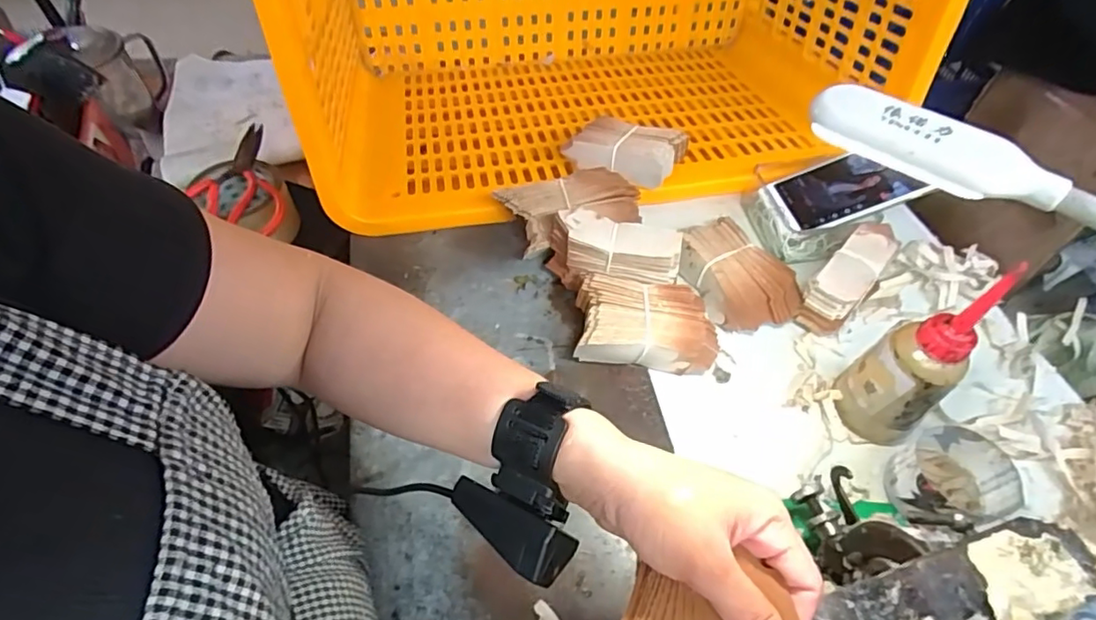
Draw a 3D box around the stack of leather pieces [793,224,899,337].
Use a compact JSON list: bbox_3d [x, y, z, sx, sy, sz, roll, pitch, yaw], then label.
[{"bbox_3d":[0.277,-0.030,0.528,0.044,0.059,0.117,36,61,23],"label":"stack of leather pieces"}]

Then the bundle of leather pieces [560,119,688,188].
[{"bbox_3d":[0.082,-0.174,0.608,0.117,0.034,0.071,19,55,13],"label":"bundle of leather pieces"}]

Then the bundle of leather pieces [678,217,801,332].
[{"bbox_3d":[0.174,-0.029,0.542,0.074,0.048,0.116,-23,57,-17],"label":"bundle of leather pieces"}]

